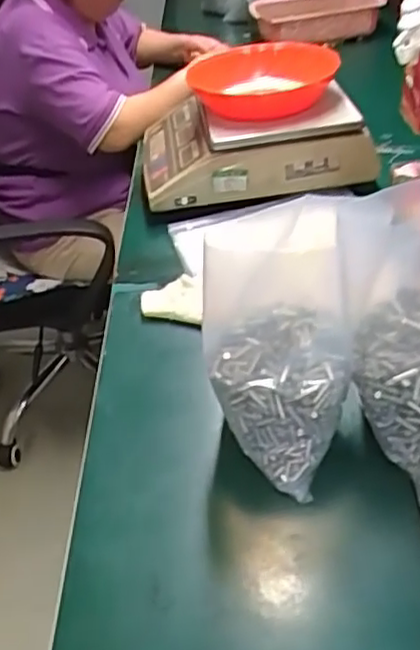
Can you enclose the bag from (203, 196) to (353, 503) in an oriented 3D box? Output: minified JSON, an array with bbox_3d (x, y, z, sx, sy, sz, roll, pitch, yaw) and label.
[{"bbox_3d":[0.064,0.019,0.567,0.133,0.203,0.146,-9,38,-1],"label":"bag"}]

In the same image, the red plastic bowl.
[{"bbox_3d":[0.078,-0.366,1.021,0.224,0.073,0.224,-4,39,6],"label":"red plastic bowl"}]

